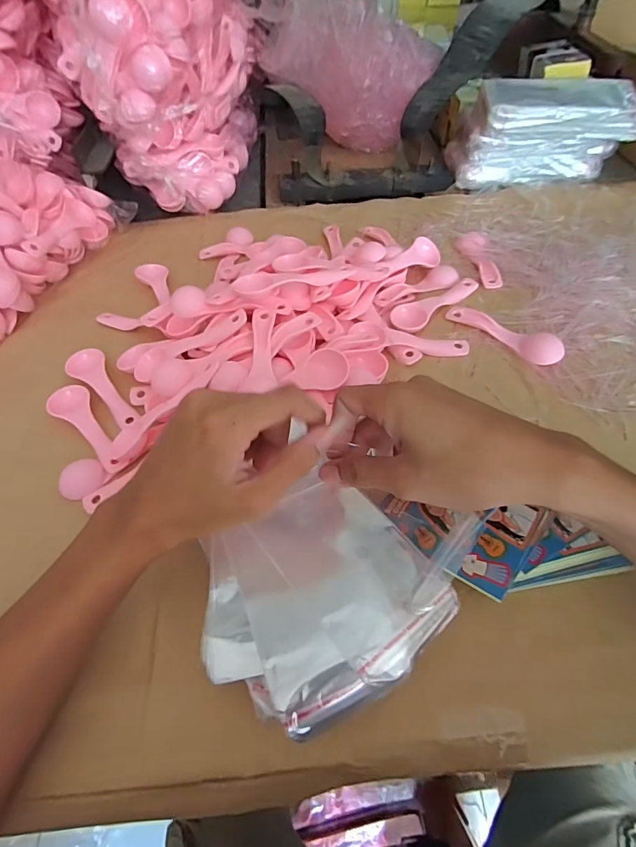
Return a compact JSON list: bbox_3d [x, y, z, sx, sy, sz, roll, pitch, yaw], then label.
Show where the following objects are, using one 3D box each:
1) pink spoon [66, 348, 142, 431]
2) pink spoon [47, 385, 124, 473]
[{"bbox_3d":[-0.196,-0.034,0.402,0.033,0.016,0.104,-37,59,-21],"label":"pink spoon"},{"bbox_3d":[-0.197,0.003,0.375,0.033,0.012,0.106,-37,59,-21],"label":"pink spoon"}]

